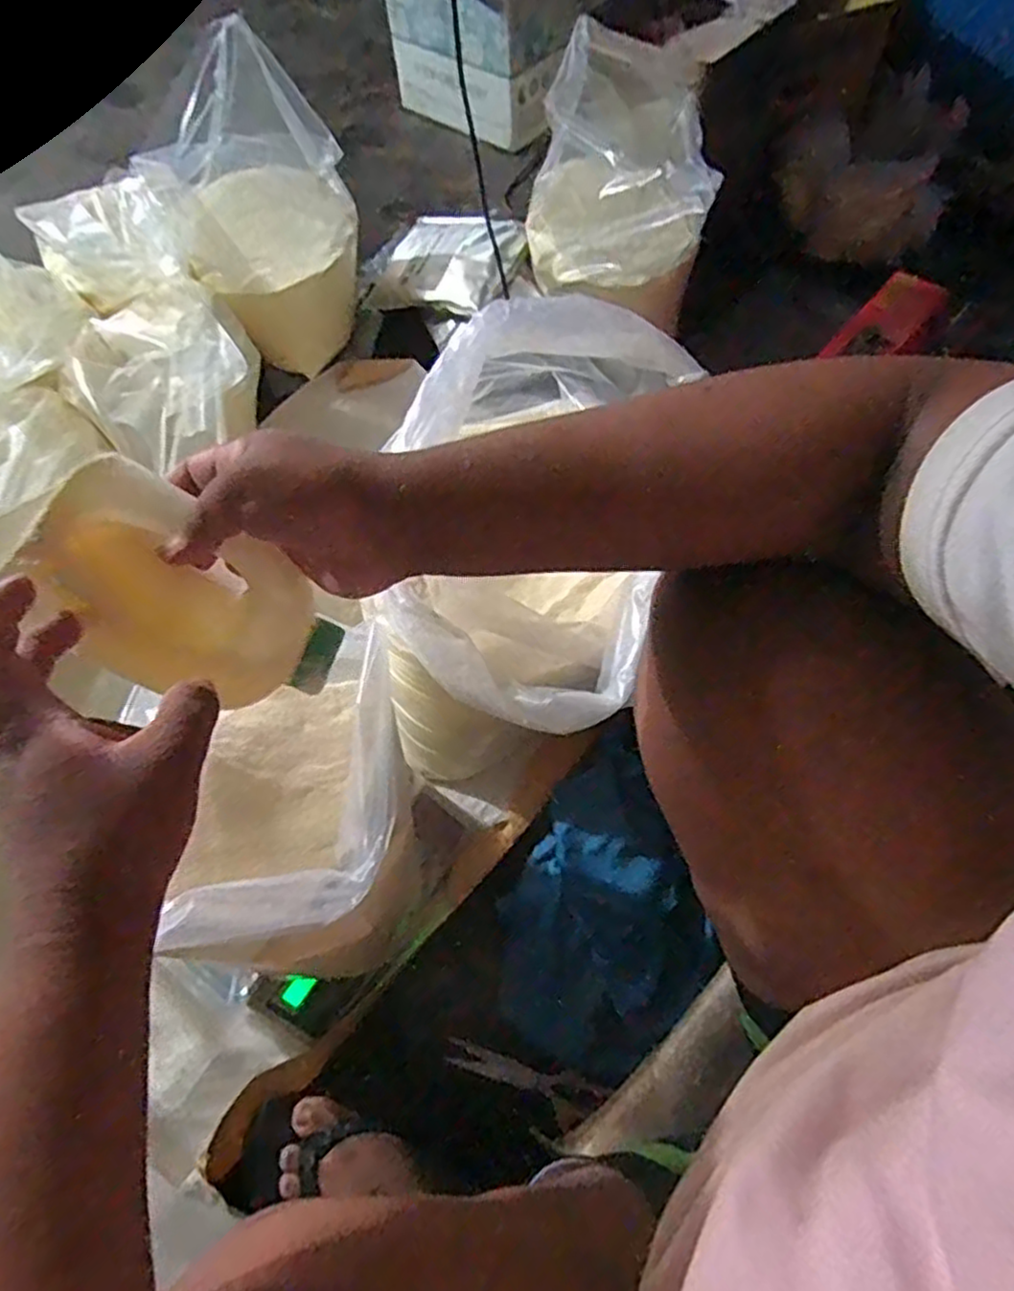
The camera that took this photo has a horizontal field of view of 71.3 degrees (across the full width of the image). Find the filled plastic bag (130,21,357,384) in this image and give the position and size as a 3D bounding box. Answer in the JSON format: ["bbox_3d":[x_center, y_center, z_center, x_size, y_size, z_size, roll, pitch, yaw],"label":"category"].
[{"bbox_3d":[-0.356,-0.641,1.042,0.247,0.343,0.199,-37,66,-15],"label":"filled plastic bag"}]

